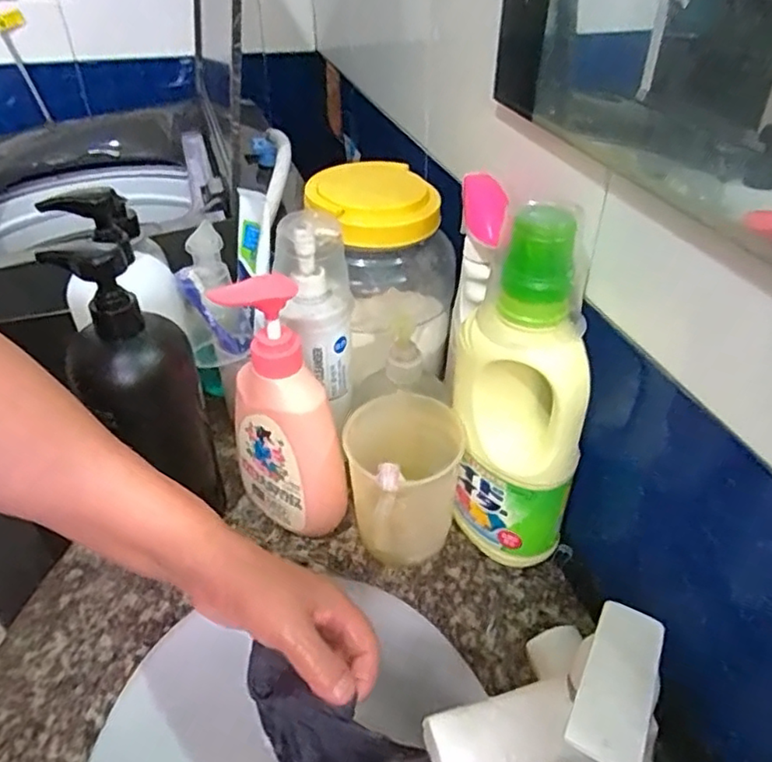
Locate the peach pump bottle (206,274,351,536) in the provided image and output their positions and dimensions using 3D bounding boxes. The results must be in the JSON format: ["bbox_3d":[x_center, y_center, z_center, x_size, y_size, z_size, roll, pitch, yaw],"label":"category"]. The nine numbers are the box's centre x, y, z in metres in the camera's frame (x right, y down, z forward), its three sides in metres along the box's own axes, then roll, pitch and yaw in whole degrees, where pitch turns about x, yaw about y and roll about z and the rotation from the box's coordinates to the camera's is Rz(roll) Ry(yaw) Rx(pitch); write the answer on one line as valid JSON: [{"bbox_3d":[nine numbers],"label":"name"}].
[{"bbox_3d":[-0.078,0.031,0.466,0.093,0.221,0.045,22,43,26],"label":"peach pump bottle"}]

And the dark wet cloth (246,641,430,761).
[{"bbox_3d":[-0.044,0.263,0.404,0.118,0.141,0.061,15,40,18],"label":"dark wet cloth"}]

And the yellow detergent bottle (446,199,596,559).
[{"bbox_3d":[0.091,0.023,0.435,0.088,0.279,0.070,2,38,3],"label":"yellow detergent bottle"}]

